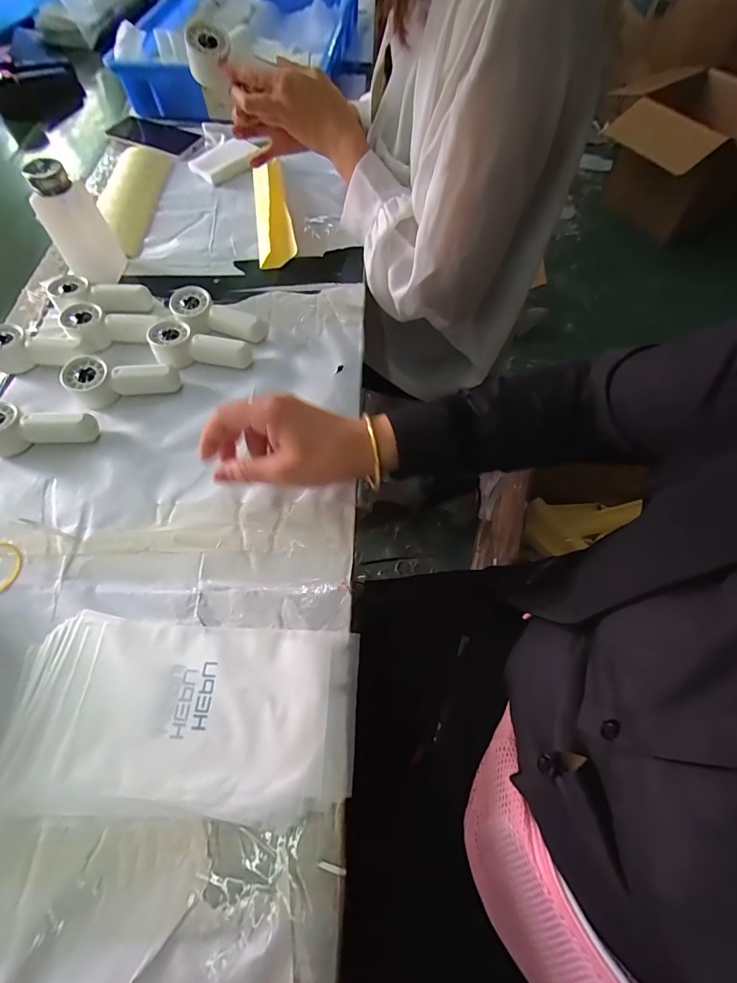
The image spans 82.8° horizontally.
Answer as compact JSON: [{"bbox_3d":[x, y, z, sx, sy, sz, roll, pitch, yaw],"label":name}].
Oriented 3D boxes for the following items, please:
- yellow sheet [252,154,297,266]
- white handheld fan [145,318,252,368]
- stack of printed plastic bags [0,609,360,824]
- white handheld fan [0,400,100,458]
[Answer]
[{"bbox_3d":[-0.136,-0.397,0.597,0.051,0.035,0.203,-9,62,-3],"label":"yellow sheet"},{"bbox_3d":[-0.190,-0.157,0.470,0.113,0.030,0.047,16,63,8],"label":"white handheld fan"},{"bbox_3d":[-0.139,0.165,0.316,0.253,0.009,0.127,3,62,1],"label":"stack of printed plastic bags"},{"bbox_3d":[-0.338,-0.060,0.421,0.110,0.030,0.047,4,62,2],"label":"white handheld fan"}]

